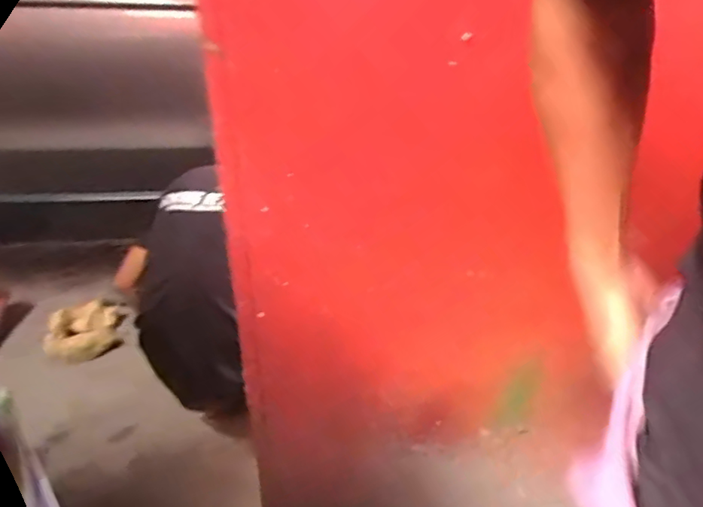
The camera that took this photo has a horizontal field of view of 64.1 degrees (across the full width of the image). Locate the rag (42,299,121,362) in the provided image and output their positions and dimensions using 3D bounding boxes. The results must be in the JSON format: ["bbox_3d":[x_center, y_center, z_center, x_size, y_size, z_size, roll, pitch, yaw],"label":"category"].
[{"bbox_3d":[-0.846,0.222,1.765,0.219,0.136,0.202,-14,33,-24],"label":"rag"}]

